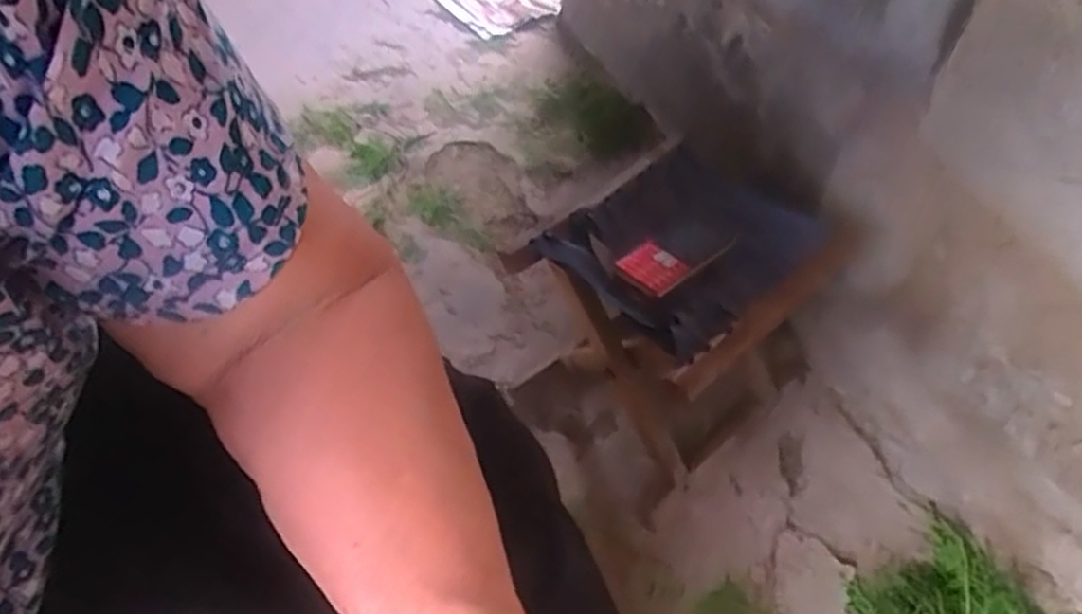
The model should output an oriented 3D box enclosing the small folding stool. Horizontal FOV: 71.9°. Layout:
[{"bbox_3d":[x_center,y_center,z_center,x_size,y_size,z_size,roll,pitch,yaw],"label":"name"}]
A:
[{"bbox_3d":[0.122,0.020,0.765,0.244,0.236,0.227,-31,56,-30],"label":"small folding stool"}]

